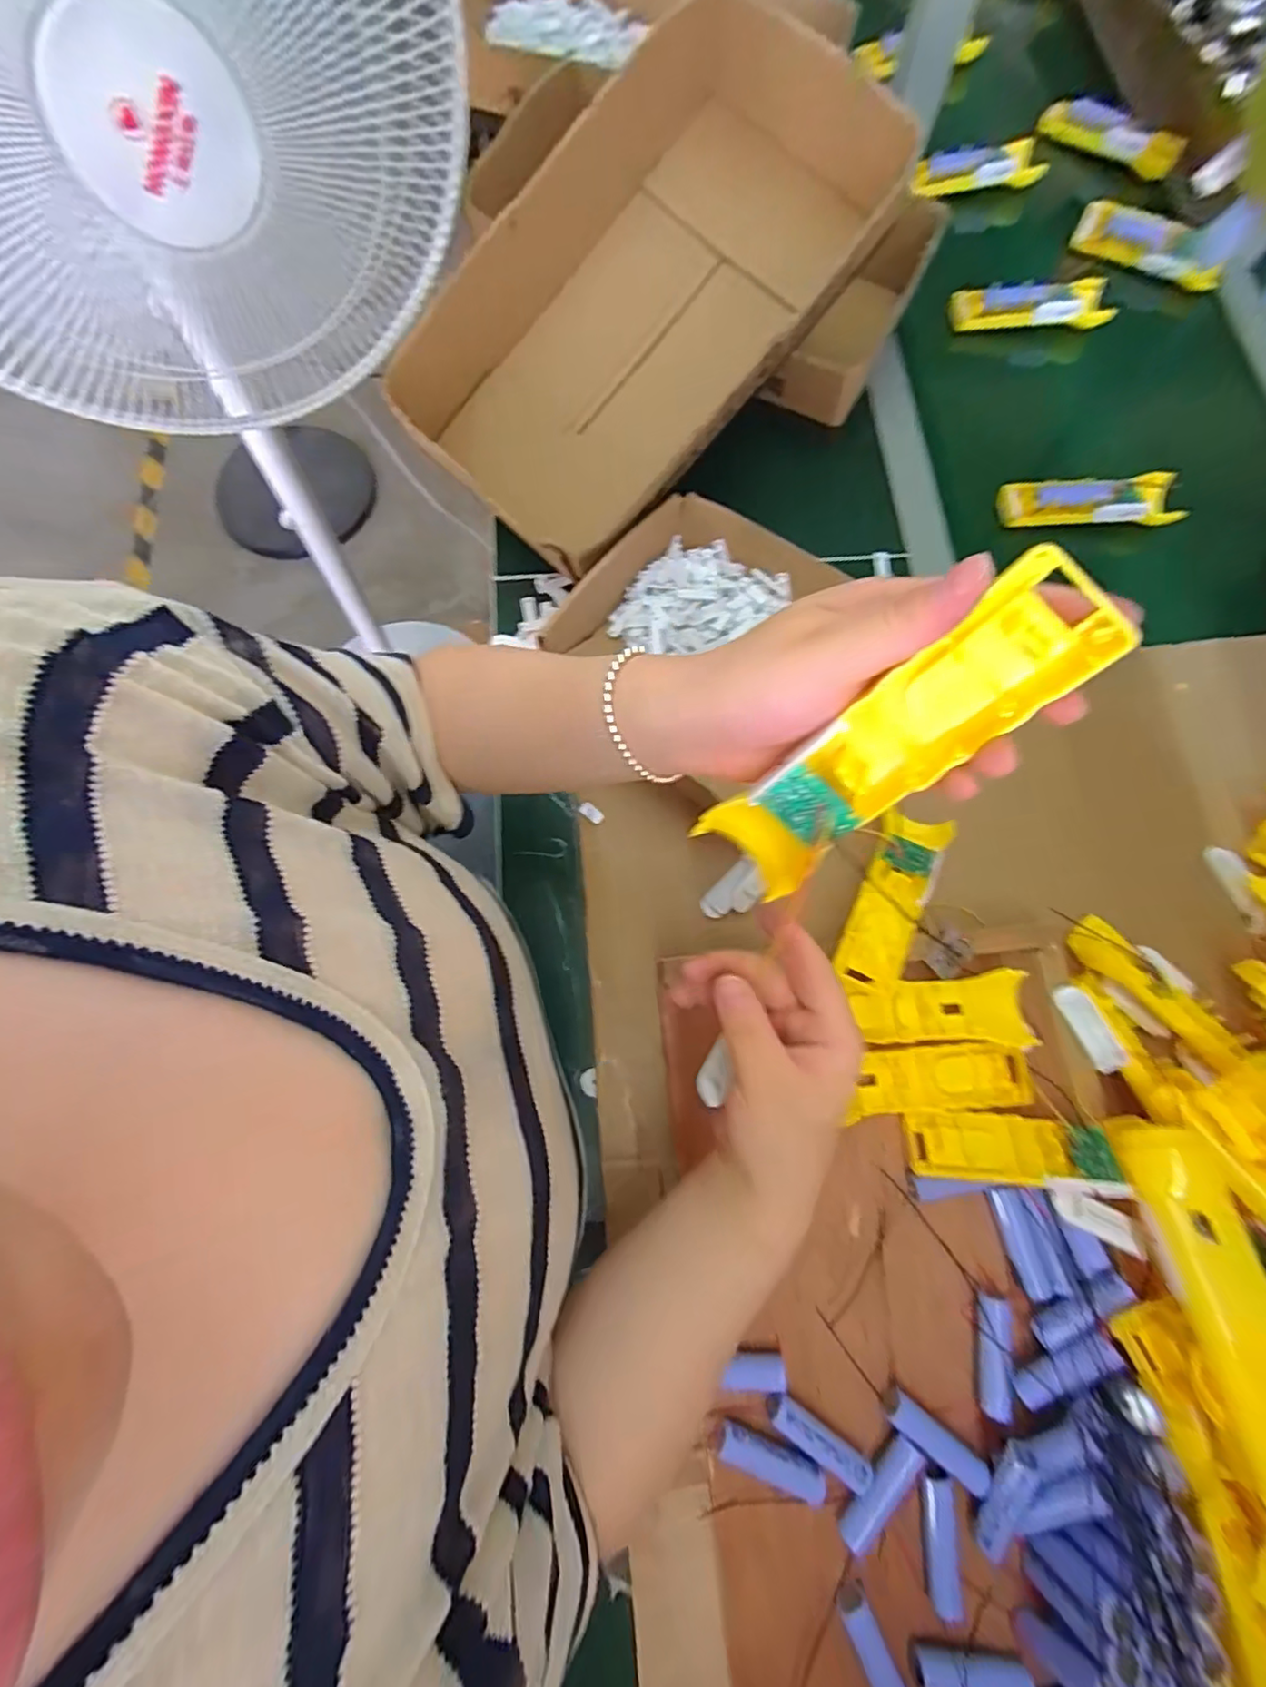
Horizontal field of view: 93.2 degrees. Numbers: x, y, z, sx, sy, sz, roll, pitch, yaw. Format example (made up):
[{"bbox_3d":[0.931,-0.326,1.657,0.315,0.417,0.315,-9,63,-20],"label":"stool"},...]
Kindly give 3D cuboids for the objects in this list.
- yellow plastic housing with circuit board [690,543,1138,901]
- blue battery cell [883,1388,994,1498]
[{"bbox_3d":[0.094,-0.034,0.227,0.152,0.026,0.043,-42,77,34],"label":"yellow plastic housing with circuit board"},{"bbox_3d":[0.185,0.363,0.362,0.064,0.015,0.017,37,77,7],"label":"blue battery cell"}]

